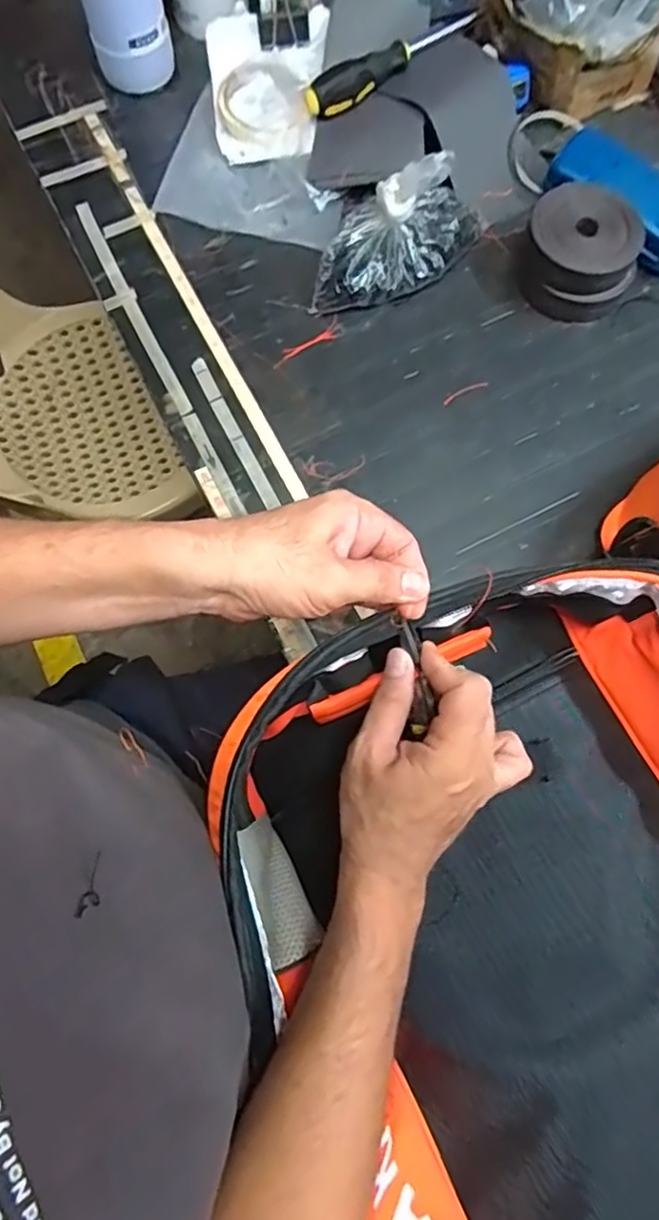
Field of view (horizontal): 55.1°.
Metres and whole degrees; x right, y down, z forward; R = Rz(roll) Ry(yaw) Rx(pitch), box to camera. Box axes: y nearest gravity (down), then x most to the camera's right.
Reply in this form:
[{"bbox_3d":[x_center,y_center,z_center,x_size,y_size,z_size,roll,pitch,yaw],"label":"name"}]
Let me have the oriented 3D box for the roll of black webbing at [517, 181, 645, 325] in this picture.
[{"bbox_3d":[0.222,-0.318,0.566,0.097,0.057,0.099,0,73,0],"label":"roll of black webbing"}]

